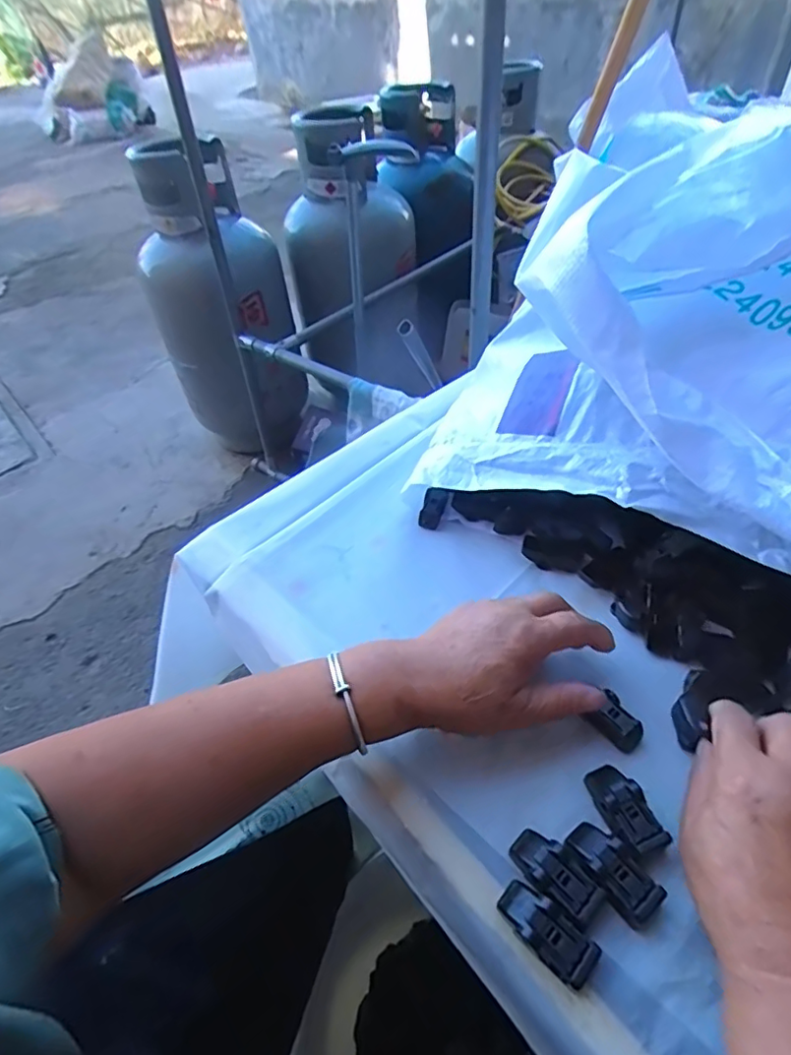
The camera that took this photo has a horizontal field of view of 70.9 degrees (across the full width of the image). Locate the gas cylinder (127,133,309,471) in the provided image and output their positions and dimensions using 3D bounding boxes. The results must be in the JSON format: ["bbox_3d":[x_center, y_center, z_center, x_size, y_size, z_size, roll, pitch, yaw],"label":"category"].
[{"bbox_3d":[-0.381,-0.483,1.257,0.297,0.633,0.289,-18,48,-10],"label":"gas cylinder"}]

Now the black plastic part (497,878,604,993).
[{"bbox_3d":[0.075,0.202,0.278,0.049,0.015,0.021,33,59,31],"label":"black plastic part"}]

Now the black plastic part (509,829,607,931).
[{"bbox_3d":[0.084,0.184,0.294,0.023,0.013,0.049,-34,52,-23],"label":"black plastic part"}]

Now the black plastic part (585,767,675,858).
[{"bbox_3d":[0.128,0.159,0.313,0.025,0.016,0.048,-18,48,-9],"label":"black plastic part"}]

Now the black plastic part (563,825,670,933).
[{"bbox_3d":[0.114,0.180,0.293,0.025,0.012,0.049,-30,51,-19],"label":"black plastic part"}]

